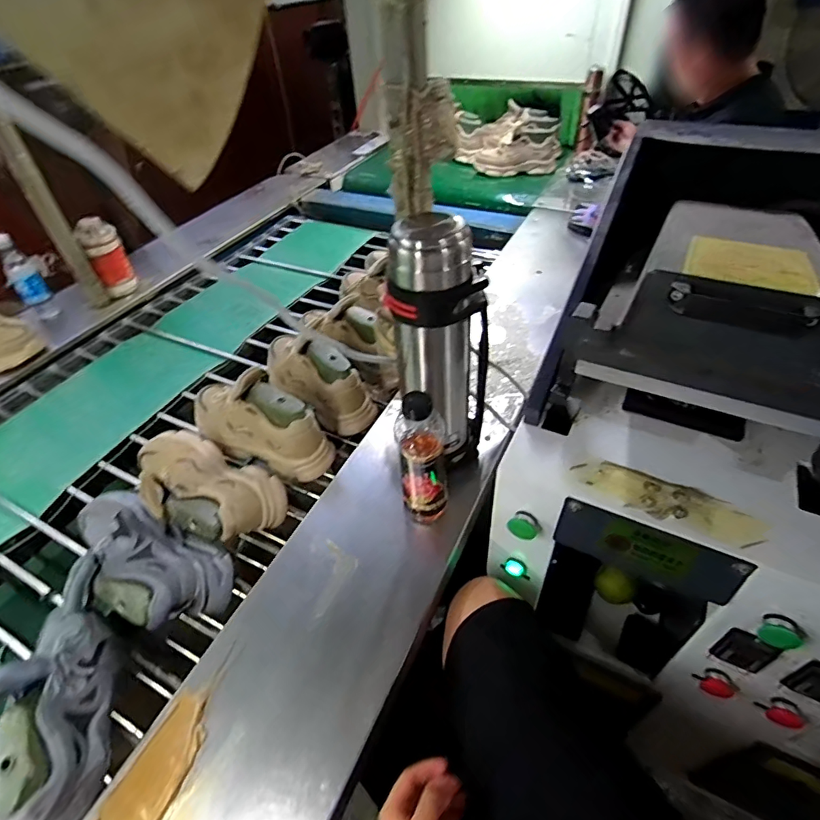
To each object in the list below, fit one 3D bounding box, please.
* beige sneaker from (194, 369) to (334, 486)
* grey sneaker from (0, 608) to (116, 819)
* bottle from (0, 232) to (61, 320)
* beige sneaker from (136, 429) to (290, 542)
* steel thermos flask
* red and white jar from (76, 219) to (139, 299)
[{"bbox_3d":[-0.285,0.021,0.859,0.294,0.162,0.094,20,52,21],"label":"beige sneaker"},{"bbox_3d":[-0.406,0.322,0.527,0.087,0.111,0.234,-18,49,-11],"label":"grey sneaker"},{"bbox_3d":[-0.925,-0.312,1.149,0.067,0.201,0.052,-35,54,-24],"label":"bottle"},{"bbox_3d":[-0.347,0.125,0.784,0.266,0.105,0.147,20,52,22],"label":"beige sneaker"},{"bbox_3d":[0.043,-0.077,0.676,0.115,0.375,0.104,20,52,21],"label":"steel thermos flask"},{"bbox_3d":[-0.775,-0.394,1.227,0.087,0.181,0.081,-26,51,-18],"label":"red and white jar"}]

